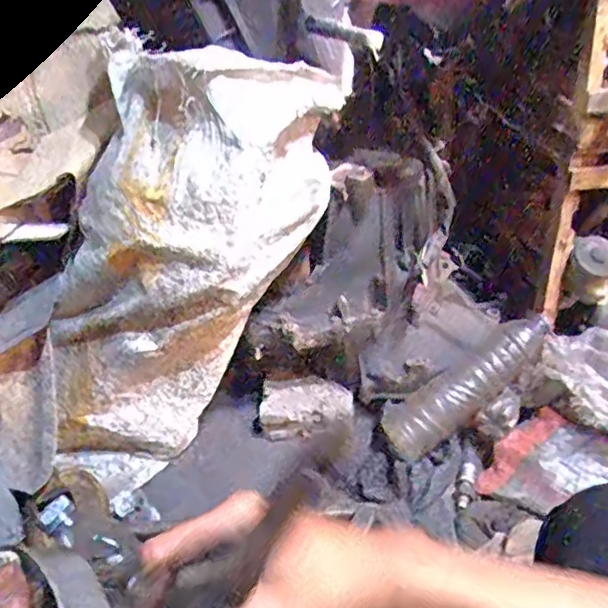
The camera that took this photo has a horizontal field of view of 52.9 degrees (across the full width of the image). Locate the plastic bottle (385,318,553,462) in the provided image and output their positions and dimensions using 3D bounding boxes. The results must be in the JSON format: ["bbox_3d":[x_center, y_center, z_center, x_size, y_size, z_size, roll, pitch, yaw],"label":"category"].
[{"bbox_3d":[0.273,0.129,0.995,0.323,0.081,0.088,-37,38,-3],"label":"plastic bottle"}]

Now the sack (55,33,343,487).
[{"bbox_3d":[-0.185,-0.033,0.911,0.323,0.682,0.221,18,29,-15],"label":"sack"}]

